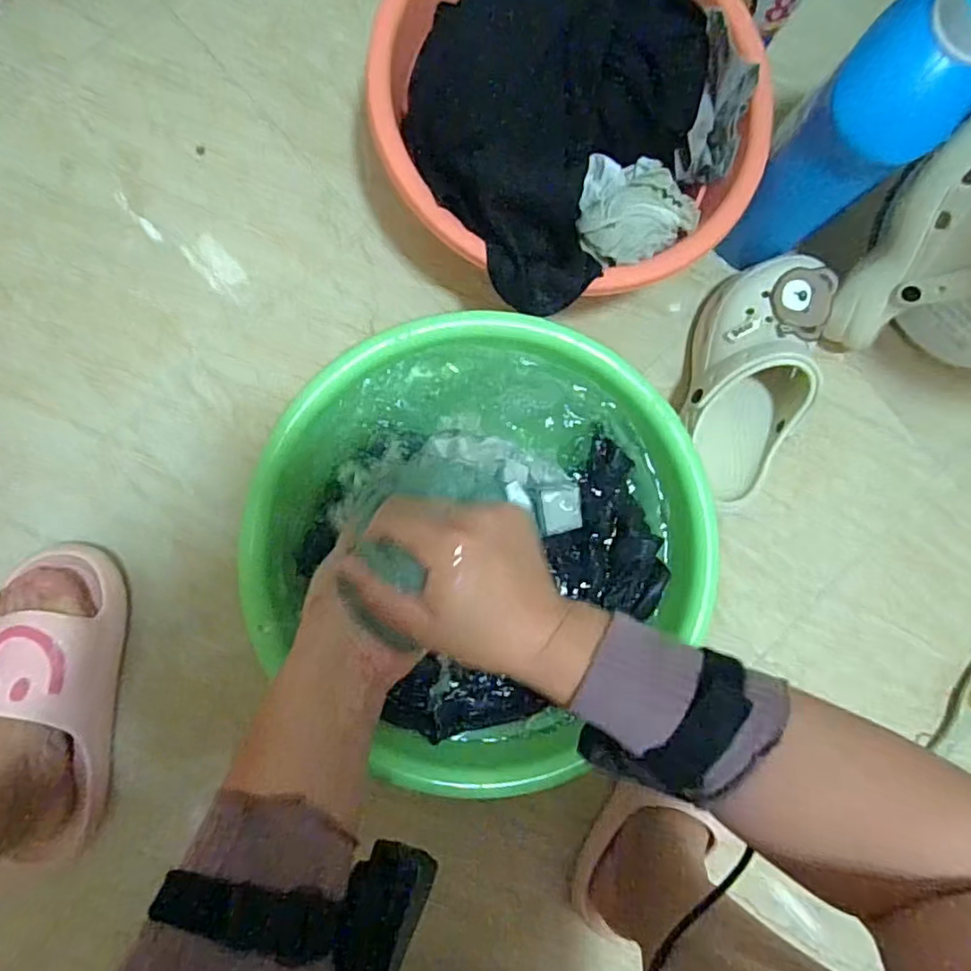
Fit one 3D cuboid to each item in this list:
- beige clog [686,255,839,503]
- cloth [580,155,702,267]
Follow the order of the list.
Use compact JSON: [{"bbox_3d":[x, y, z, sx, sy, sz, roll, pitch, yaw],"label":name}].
[{"bbox_3d":[0.255,-0.105,0.594,0.104,0.090,0.234,19,83,-6],"label":"beige clog"},{"bbox_3d":[0.123,-0.240,0.521,0.100,0.032,0.092,-33,91,-9],"label":"cloth"}]

